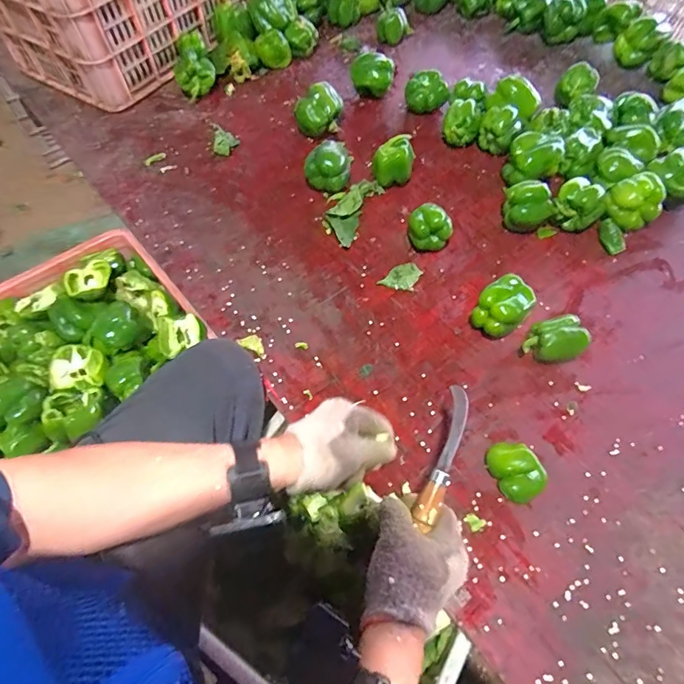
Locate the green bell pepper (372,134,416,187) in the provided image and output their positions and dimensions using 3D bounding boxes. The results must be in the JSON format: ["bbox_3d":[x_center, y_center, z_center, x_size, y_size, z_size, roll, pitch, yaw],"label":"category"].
[{"bbox_3d":[0.086,-0.301,0.741,0.071,0.078,0.056,6,61,4],"label":"green bell pepper"}]

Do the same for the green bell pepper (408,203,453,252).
[{"bbox_3d":[0.136,-0.175,0.674,0.068,0.059,0.060,10,61,5],"label":"green bell pepper"}]

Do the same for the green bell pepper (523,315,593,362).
[{"bbox_3d":[0.281,-0.001,0.577,0.080,0.053,0.053,-9,61,-5],"label":"green bell pepper"}]

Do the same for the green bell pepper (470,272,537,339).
[{"bbox_3d":[0.220,-0.044,0.596,0.061,0.066,0.074,37,67,19],"label":"green bell pepper"}]

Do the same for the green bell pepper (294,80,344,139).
[{"bbox_3d":[-0.040,-0.429,0.816,0.078,0.085,0.063,-29,65,-15],"label":"green bell pepper"}]

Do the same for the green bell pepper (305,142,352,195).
[{"bbox_3d":[-0.024,-0.302,0.747,0.079,0.068,0.079,-3,61,-2],"label":"green bell pepper"}]

